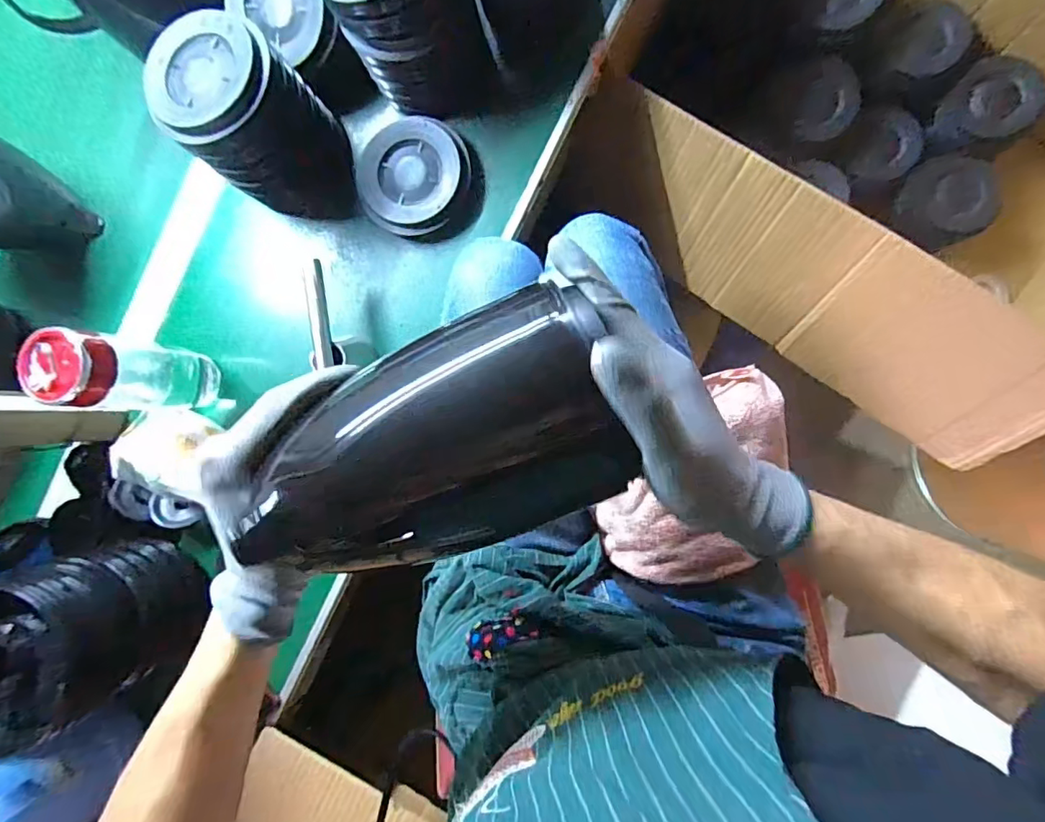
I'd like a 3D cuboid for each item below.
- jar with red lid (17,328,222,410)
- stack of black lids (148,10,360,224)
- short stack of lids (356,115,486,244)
[{"bbox_3d":[-0.381,-0.035,0.535,0.058,0.172,0.067,7,90,9],"label":"jar with red lid"},{"bbox_3d":[-0.257,-0.279,0.535,0.150,0.142,0.120,37,95,8],"label":"stack of black lids"},{"bbox_3d":[-0.110,-0.246,0.579,0.135,0.027,0.117,13,91,9],"label":"short stack of lids"}]

